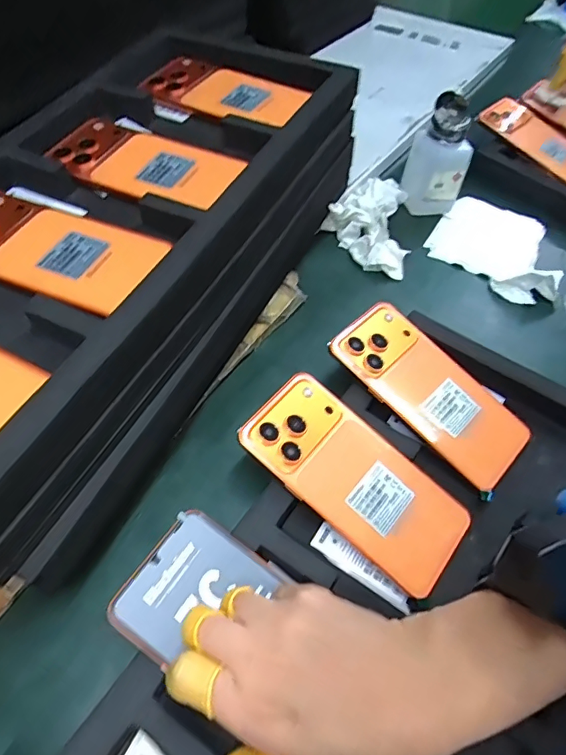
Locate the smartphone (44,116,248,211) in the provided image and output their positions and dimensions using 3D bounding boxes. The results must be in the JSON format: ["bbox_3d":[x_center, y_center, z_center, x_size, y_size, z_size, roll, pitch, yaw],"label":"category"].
[{"bbox_3d":[-0.114,-0.177,0.395,0.158,0.015,0.077,21,56,14],"label":"smartphone"}]

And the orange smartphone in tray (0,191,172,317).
[{"bbox_3d":[-0.164,-0.092,0.341,0.157,0.010,0.078,19,55,12],"label":"orange smartphone in tray"}]

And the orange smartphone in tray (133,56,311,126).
[{"bbox_3d":[-0.057,-0.264,0.451,0.153,0.016,0.066,26,57,17],"label":"orange smartphone in tray"}]

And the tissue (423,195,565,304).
[{"bbox_3d":[0.243,-0.149,0.542,0.142,0.029,0.124,29,58,19],"label":"tissue"}]

